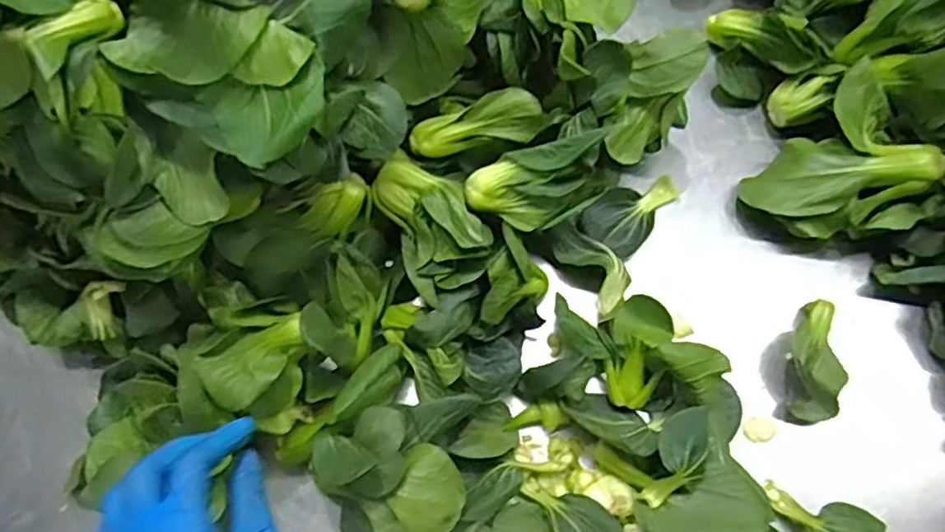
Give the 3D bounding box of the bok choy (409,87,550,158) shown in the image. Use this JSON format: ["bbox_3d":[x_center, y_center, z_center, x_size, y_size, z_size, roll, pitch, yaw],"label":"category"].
[{"bbox_3d":[0.003,-0.106,0.467,0.098,0.035,0.029,-8,70,-2],"label":"bok choy"}]

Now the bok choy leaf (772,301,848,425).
[{"bbox_3d":[0.251,0.070,0.462,0.040,0.019,0.091,23,73,8],"label":"bok choy leaf"}]

